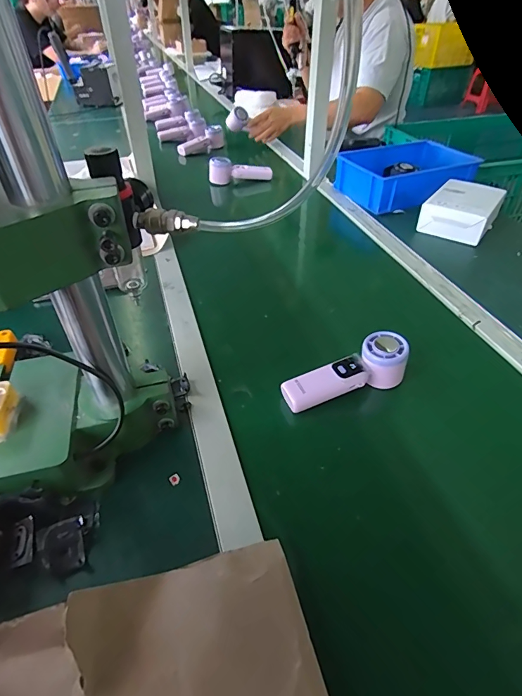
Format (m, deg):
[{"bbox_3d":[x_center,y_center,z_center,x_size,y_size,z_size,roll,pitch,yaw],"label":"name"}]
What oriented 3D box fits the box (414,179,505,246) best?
[{"bbox_3d":[0.429,-0.294,0.874,0.130,0.065,0.175,26,48,27],"label":"box"}]

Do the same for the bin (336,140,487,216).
[{"bbox_3d":[0.351,-0.422,0.996,0.293,0.082,0.246,-17,44,-18],"label":"bin"}]

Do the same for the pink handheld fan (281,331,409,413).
[{"bbox_3d":[0.108,0.031,0.512,0.172,0.050,0.055,-16,44,-17],"label":"pink handheld fan"}]

